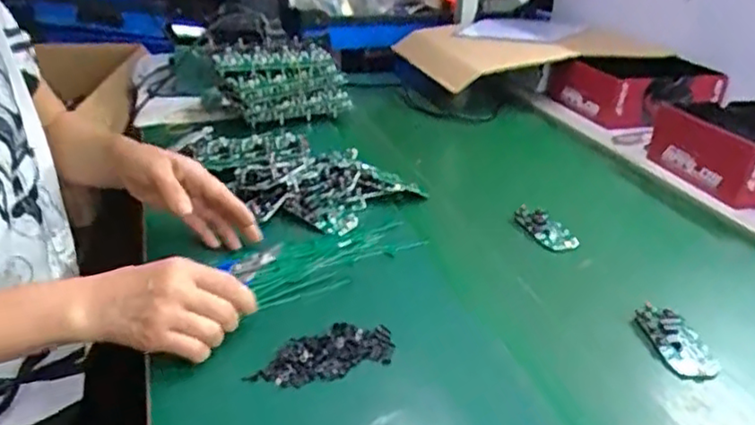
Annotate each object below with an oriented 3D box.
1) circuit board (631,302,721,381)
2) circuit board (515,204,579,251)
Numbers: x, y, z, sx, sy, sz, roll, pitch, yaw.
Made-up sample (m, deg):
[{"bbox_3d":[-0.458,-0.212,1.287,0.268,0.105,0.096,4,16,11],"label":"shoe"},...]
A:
[{"bbox_3d":[0.271,0.117,0.595,0.053,0.010,0.096,-4,28,-8],"label":"circuit board"},{"bbox_3d":[0.201,0.017,0.787,0.042,0.014,0.094,-9,30,-23],"label":"circuit board"}]

